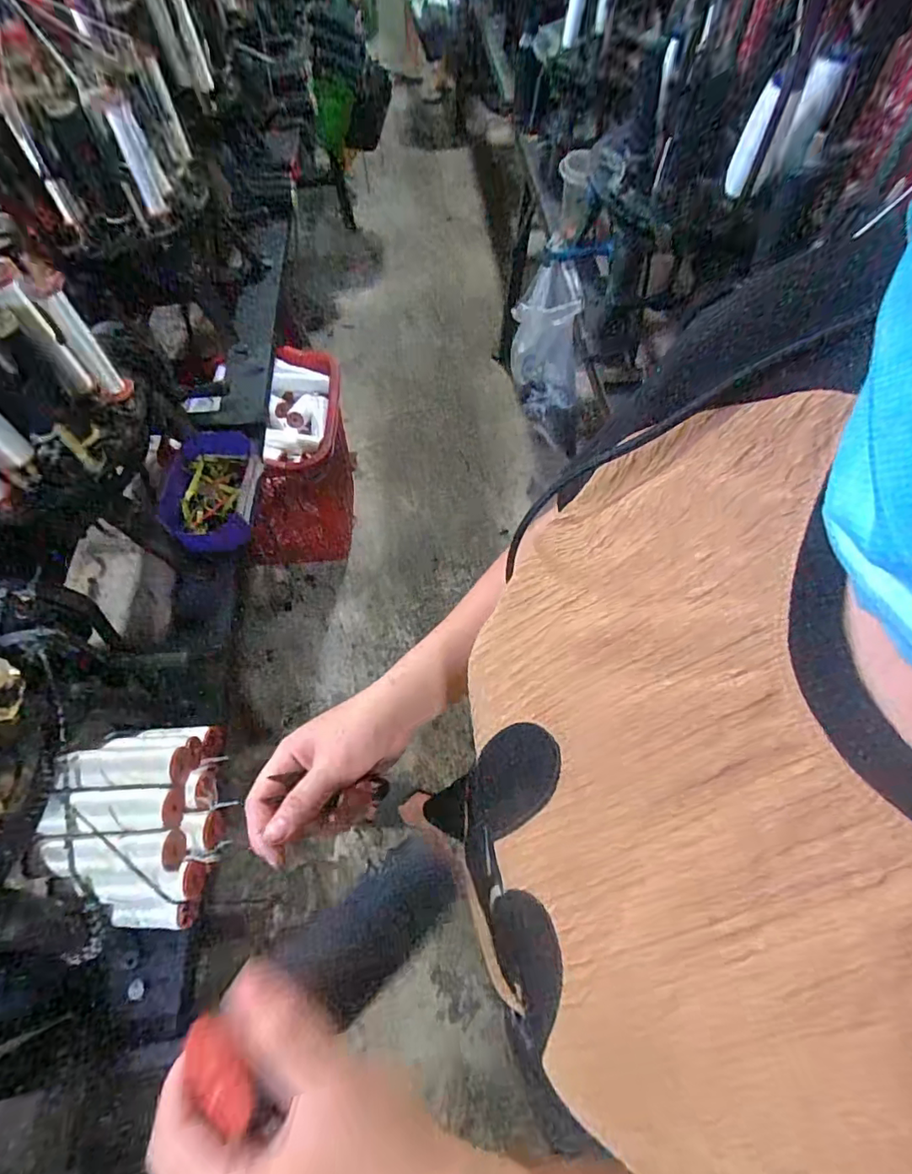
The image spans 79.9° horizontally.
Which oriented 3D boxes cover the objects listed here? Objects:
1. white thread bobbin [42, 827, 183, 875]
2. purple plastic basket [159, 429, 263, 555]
[{"bbox_3d":[-0.360,0.281,0.573,0.132,0.032,0.039,-5,61,-1],"label":"white thread bobbin"},{"bbox_3d":[-0.395,-0.168,0.880,0.126,0.064,0.219,-1,61,1],"label":"purple plastic basket"}]

